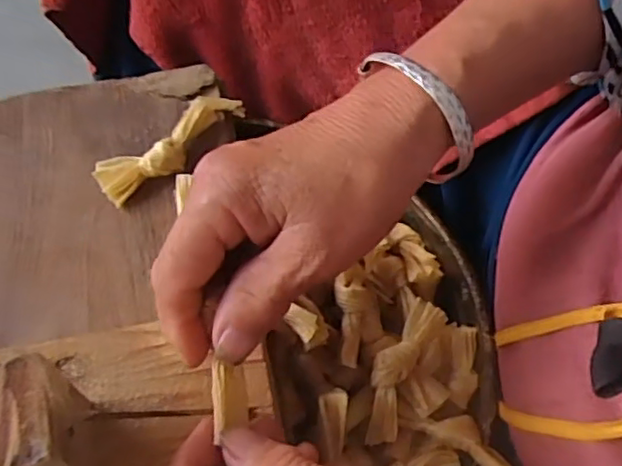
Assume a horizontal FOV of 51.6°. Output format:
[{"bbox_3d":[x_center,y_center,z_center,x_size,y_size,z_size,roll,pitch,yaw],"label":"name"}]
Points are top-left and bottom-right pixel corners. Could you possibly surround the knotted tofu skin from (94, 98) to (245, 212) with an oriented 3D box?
[{"bbox_3d":[-0.078,-0.052,0.365,0.095,0.019,0.033,-39,74,-15],"label":"knotted tofu skin"}]

